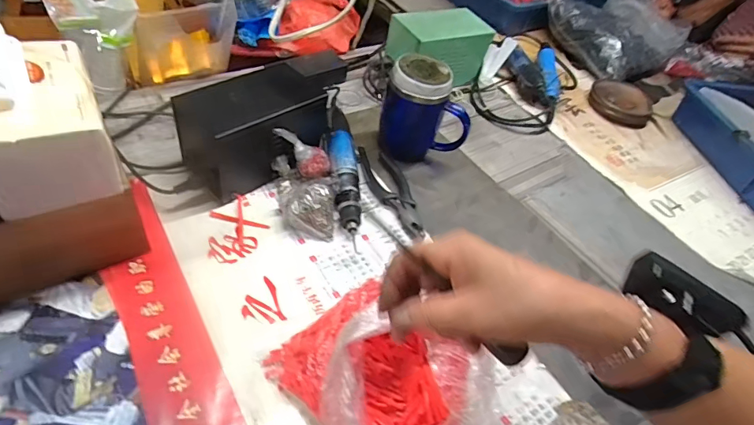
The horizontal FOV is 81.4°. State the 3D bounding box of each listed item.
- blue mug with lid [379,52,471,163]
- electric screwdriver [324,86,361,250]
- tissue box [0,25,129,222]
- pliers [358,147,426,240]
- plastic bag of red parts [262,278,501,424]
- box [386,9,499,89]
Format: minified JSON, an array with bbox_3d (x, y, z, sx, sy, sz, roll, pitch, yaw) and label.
[{"bbox_3d":[0.066,-0.138,0.613,0.116,0.136,0.068,11,46,-2],"label":"blue mug with lid"},{"bbox_3d":[-0.048,-0.087,0.602,0.035,0.044,0.302,2,48,-11],"label":"electric screwdriver"},{"bbox_3d":[-0.278,-0.088,0.355,0.093,0.116,0.128,-17,53,-26],"label":"tissue box"},{"bbox_3d":[0.020,-0.030,0.580,0.047,0.017,0.160,-11,51,-22],"label":"pliers"},{"bbox_3d":[0.013,0.132,0.369,0.140,0.082,0.174,-33,59,-30],"label":"plastic bag of red parts"},{"bbox_3d":[0.110,-0.281,0.764,0.167,0.110,0.087,-14,51,-23],"label":"box"}]

